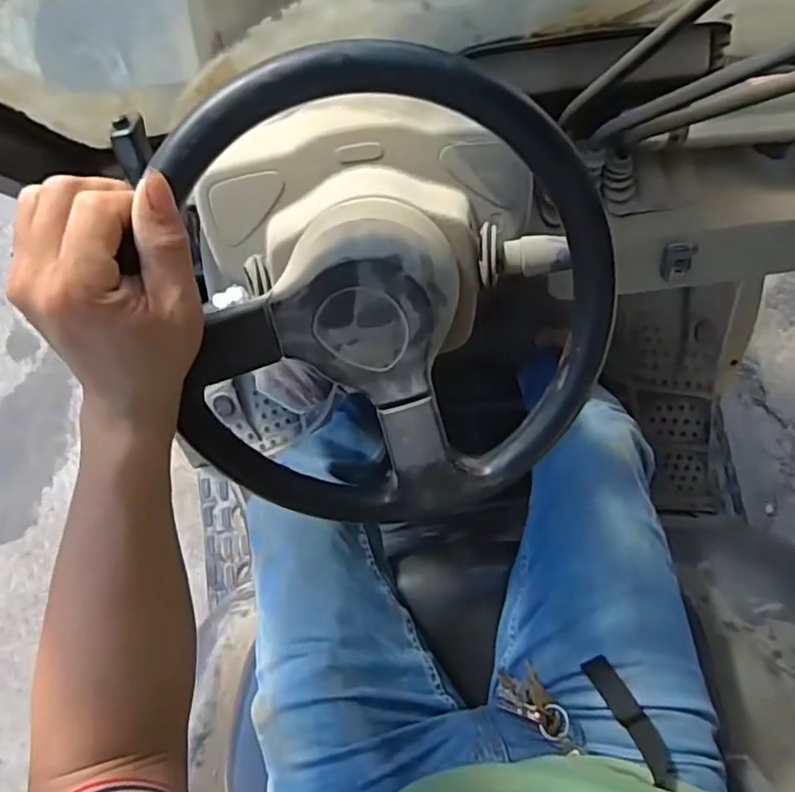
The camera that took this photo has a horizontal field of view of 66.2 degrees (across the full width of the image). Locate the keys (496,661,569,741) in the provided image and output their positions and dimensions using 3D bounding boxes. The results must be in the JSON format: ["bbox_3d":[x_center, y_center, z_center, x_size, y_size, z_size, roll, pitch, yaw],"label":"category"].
[{"bbox_3d":[0.123,0.277,0.560,0.083,0.026,0.043,16,92,52],"label":"keys"}]

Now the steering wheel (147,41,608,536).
[{"bbox_3d":[-0.006,-0.053,0.376,0.275,0.063,0.275,-1,117,-3],"label":"steering wheel"}]

